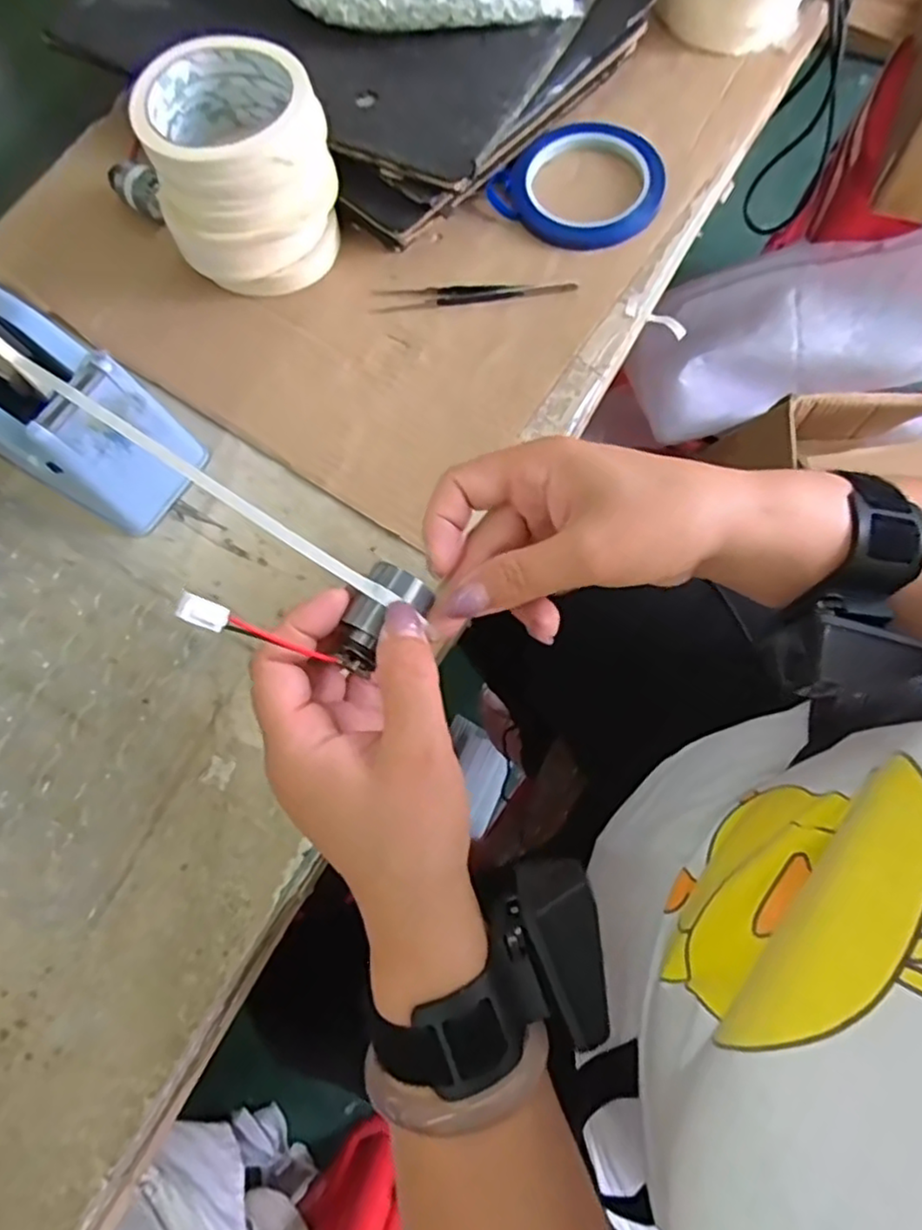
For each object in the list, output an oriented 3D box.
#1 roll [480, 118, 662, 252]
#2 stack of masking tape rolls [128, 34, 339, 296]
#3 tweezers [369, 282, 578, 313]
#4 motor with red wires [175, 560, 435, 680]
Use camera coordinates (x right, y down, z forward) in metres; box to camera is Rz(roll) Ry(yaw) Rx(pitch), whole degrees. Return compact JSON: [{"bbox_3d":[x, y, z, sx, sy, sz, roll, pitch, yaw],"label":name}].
[{"bbox_3d":[0.085,-0.294,0.450,0.101,0.010,0.103,-1,73,4],"label":"roll"},{"bbox_3d":[-0.129,-0.267,0.409,0.102,0.100,0.091,-7,73,1],"label":"stack of masking tape rolls"},{"bbox_3d":[0.007,-0.212,0.434,0.132,0.009,0.018,1,73,5],"label":"tweezers"},{"bbox_3d":[-0.052,0.001,0.237,0.094,0.027,0.040,0,68,-45],"label":"motor with red wires"}]

